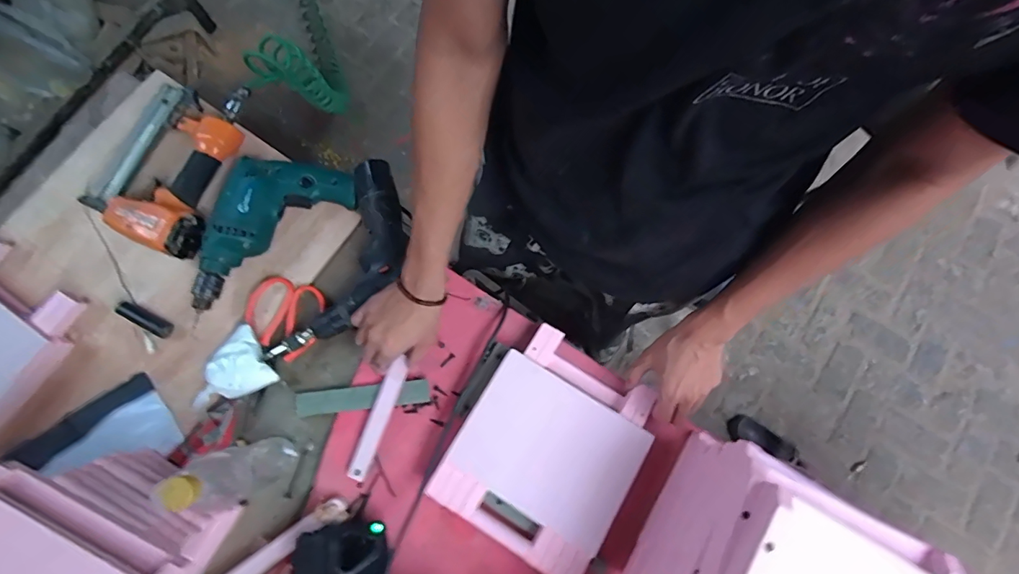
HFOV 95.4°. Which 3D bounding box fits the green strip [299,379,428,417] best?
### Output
[{"bbox_3d":[-0.193,0.144,0.606,0.173,0.006,0.029,-6,78,-3],"label":"green strip"}]

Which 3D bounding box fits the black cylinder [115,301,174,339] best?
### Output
[{"bbox_3d":[-0.489,0.043,0.619,0.087,0.023,0.020,24,78,4],"label":"black cylinder"}]

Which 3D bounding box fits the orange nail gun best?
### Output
[{"bbox_3d":[-0.469,-0.177,0.645,0.170,0.061,0.255,16,77,2],"label":"orange nail gun"}]

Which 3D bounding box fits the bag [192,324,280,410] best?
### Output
[{"bbox_3d":[-0.368,0.107,0.598,0.101,0.031,0.081,-29,80,-8],"label":"bag"}]

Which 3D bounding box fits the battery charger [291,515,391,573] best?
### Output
[{"bbox_3d":[-0.194,0.316,0.537,0.108,0.041,0.082,-1,35,-19],"label":"battery charger"}]

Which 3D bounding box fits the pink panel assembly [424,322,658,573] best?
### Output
[{"bbox_3d":[0.048,0.195,0.574,0.204,0.032,0.240,32,78,5],"label":"pink panel assembly"}]

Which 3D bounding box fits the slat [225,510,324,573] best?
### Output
[{"bbox_3d":[-0.297,0.329,0.555,0.165,0.022,0.026,-34,81,-9],"label":"slat"}]

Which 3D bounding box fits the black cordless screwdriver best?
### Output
[{"bbox_3d":[-0.209,-0.025,0.615,0.113,0.060,0.290,22,78,3],"label":"black cordless screwdriver"}]

